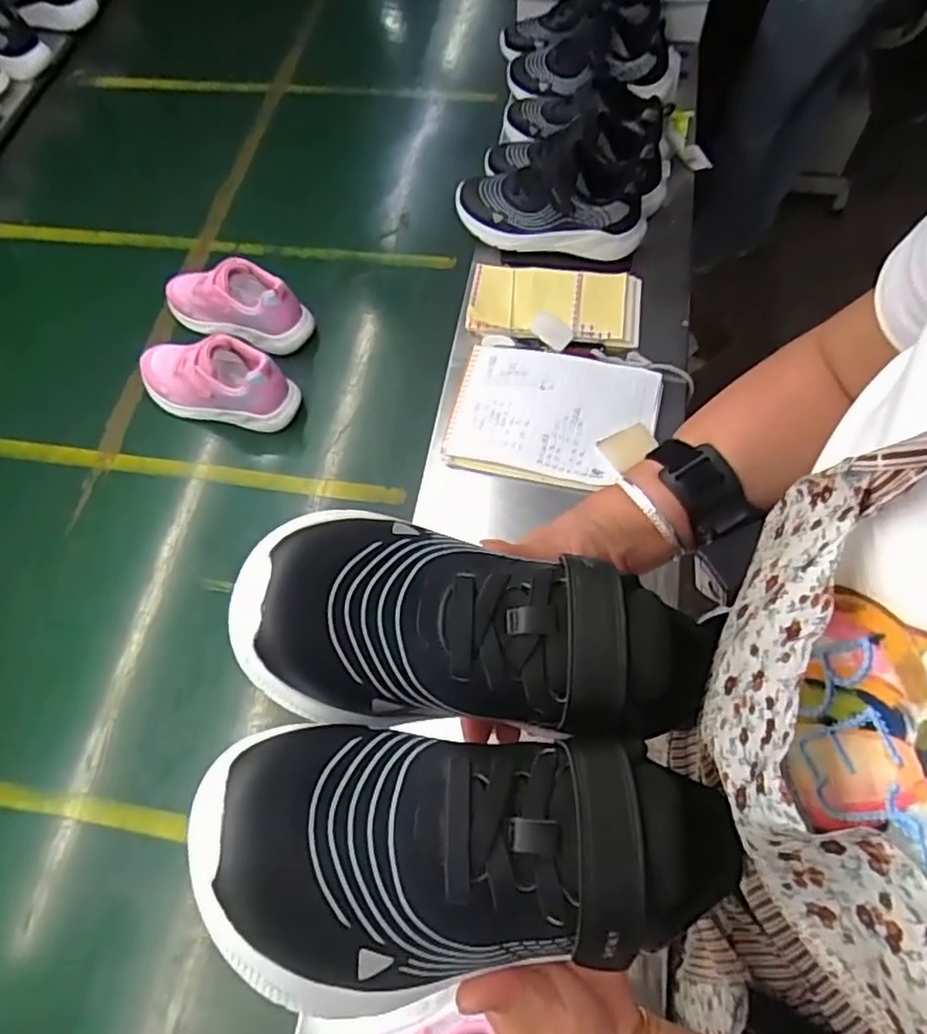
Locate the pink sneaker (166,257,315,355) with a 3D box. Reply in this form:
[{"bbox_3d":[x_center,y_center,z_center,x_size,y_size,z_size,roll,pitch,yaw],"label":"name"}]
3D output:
[{"bbox_3d":[-0.281,-0.263,0.804,0.181,0.100,0.062,21,68,13],"label":"pink sneaker"}]

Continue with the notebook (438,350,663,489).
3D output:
[{"bbox_3d":[0.096,-0.109,0.704,0.212,0.022,0.155,10,65,7],"label":"notebook"}]

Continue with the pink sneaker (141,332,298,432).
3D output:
[{"bbox_3d":[-0.290,-0.157,0.749,0.188,0.097,0.067,9,65,8],"label":"pink sneaker"}]

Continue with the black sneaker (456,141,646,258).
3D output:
[{"bbox_3d":[0.103,-0.375,0.791,0.231,0.101,0.083,15,66,11],"label":"black sneaker"}]

